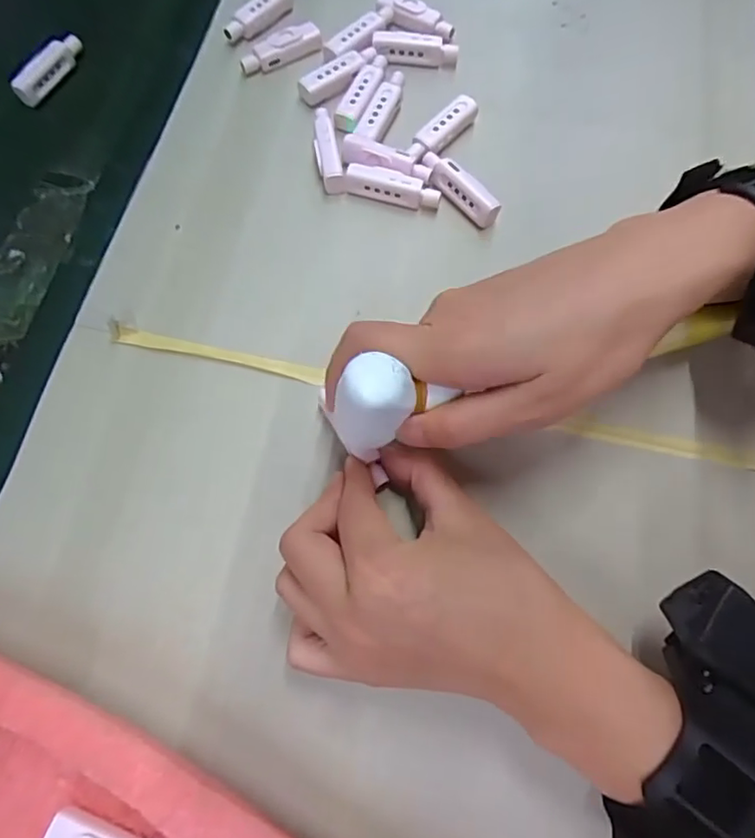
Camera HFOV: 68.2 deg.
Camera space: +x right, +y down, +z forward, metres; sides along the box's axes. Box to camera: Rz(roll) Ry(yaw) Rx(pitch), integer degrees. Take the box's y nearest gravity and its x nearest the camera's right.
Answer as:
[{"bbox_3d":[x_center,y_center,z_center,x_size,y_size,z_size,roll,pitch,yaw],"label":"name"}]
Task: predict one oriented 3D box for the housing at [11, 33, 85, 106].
[{"bbox_3d":[-0.222,-0.237,0.377,0.018,0.012,0.056,23,71,9],"label":"housing"}]

